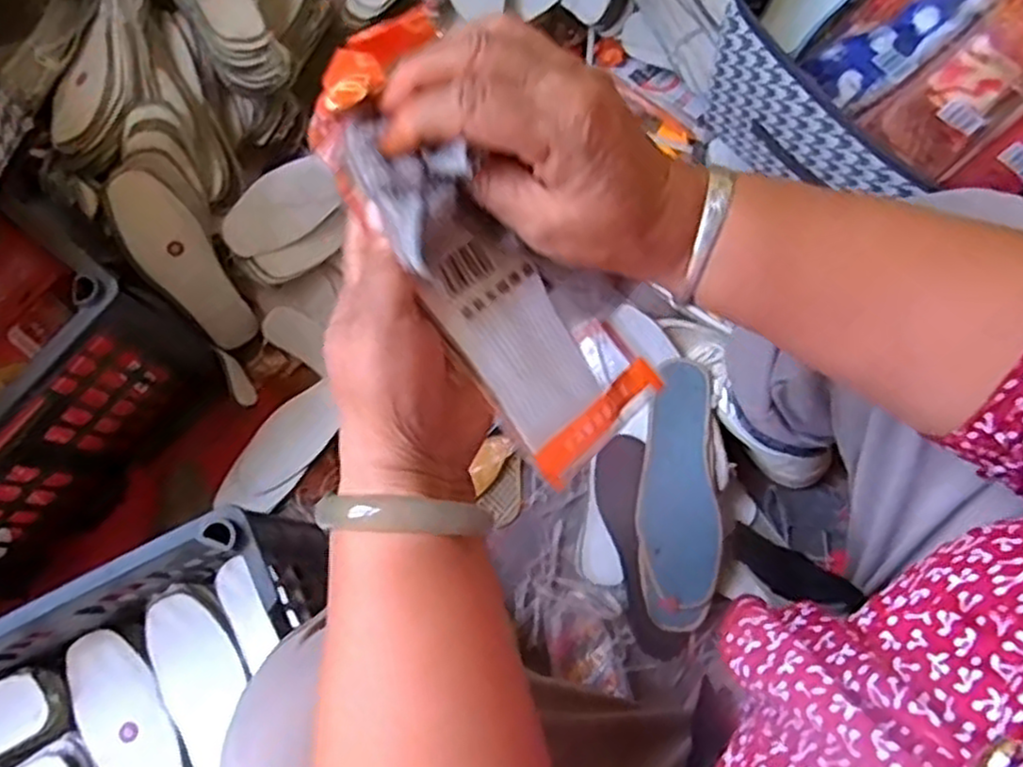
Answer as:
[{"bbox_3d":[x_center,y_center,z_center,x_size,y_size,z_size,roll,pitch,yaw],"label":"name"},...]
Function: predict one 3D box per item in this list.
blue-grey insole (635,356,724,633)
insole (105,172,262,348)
[{"bbox_3d":[0.172,0.115,0.762,0.083,0.013,0.271,-4,87,16],"label":"blue-grey insole"},{"bbox_3d":[-0.331,-0.116,0.743,0.010,0.209,0.067,27,61,38],"label":"insole"}]

